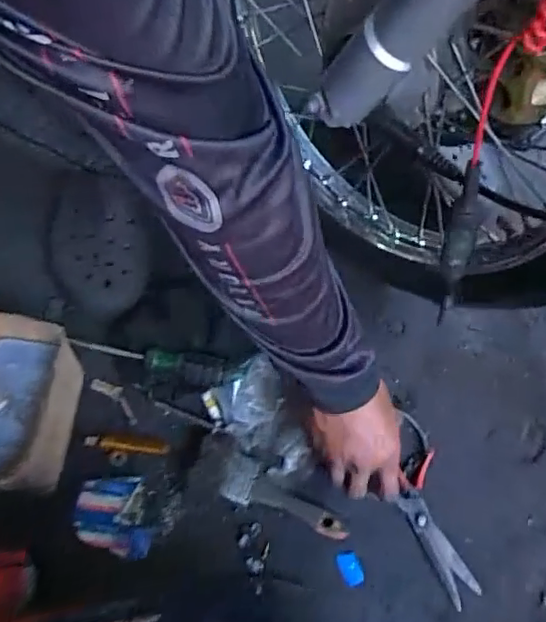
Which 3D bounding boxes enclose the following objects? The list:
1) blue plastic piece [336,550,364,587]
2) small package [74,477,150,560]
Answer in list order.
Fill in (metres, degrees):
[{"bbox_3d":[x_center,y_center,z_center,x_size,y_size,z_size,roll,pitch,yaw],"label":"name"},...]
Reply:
[{"bbox_3d":[0.073,0.245,0.547,0.020,0.008,0.030,-23,64,-11],"label":"blue plastic piece"},{"bbox_3d":[-0.156,0.201,0.559,0.065,0.017,0.072,-5,62,-2],"label":"small package"}]

